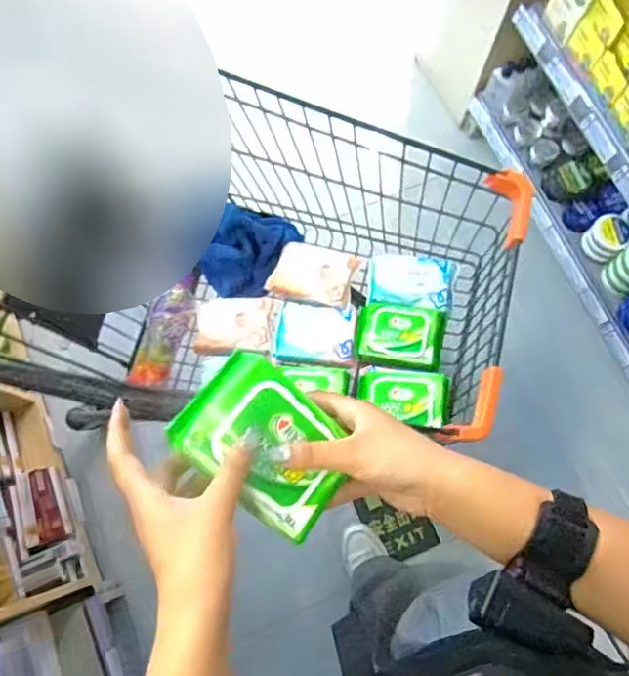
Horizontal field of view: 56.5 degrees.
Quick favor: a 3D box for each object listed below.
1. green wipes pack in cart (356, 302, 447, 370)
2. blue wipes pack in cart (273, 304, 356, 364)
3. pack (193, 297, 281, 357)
[{"bbox_3d":[0.128,-0.009,0.877,0.127,0.035,0.102,10,75,5],"label":"green wipes pack in cart"},{"bbox_3d":[0.002,-0.007,0.913,0.123,0.032,0.094,6,74,3],"label":"blue wipes pack in cart"},{"bbox_3d":[-0.129,-0.019,0.942,0.129,0.045,0.101,-5,63,20],"label":"pack"}]

